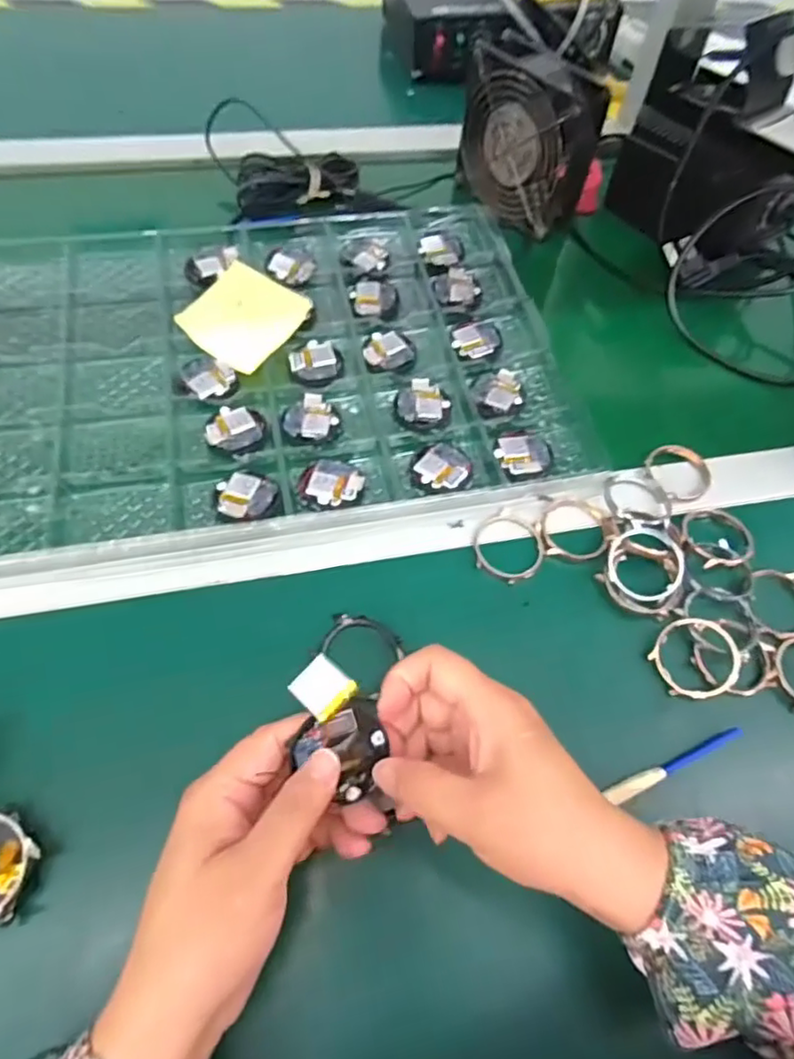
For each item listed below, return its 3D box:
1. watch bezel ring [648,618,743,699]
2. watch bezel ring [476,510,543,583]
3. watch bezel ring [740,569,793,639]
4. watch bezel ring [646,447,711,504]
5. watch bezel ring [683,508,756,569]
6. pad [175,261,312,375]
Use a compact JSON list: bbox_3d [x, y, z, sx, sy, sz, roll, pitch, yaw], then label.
[{"bbox_3d":[0.174,0.075,0.357,0.048,0.008,0.046,-3,68,8],"label":"watch bezel ring"},{"bbox_3d":[0.071,0.010,0.390,0.045,0.004,0.049,1,60,-2],"label":"watch bezel ring"},{"bbox_3d":[0.241,0.046,0.383,0.044,0.011,0.049,37,62,14],"label":"watch bezel ring"},{"bbox_3d":[0.197,-0.041,0.430,0.043,0.007,0.046,1,60,-2],"label":"watch bezel ring"},{"bbox_3d":[0.210,0.003,0.397,0.045,0.007,0.044,1,60,-2],"label":"watch bezel ring"},{"bbox_3d":[-0.116,-0.162,0.463,0.072,0.004,0.077,36,77,5],"label":"pad"}]

